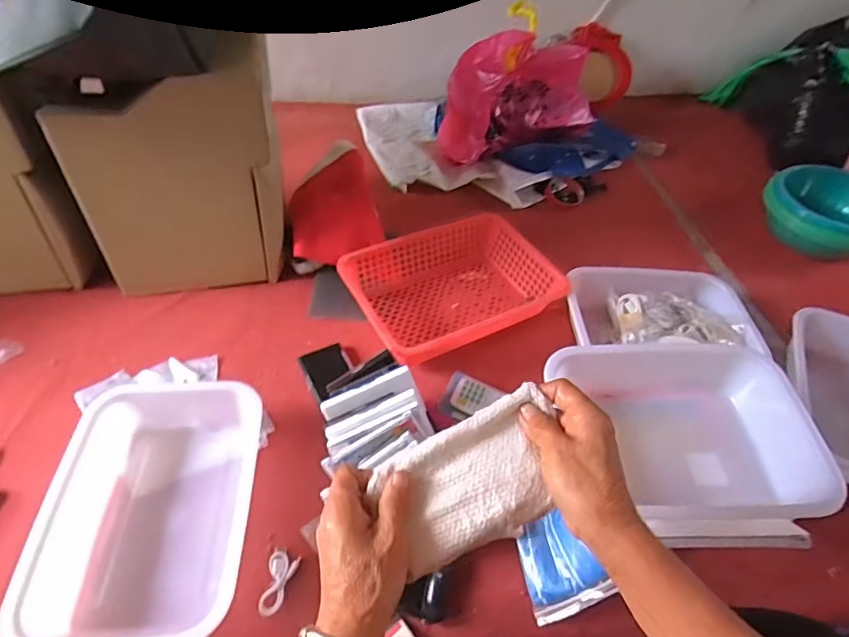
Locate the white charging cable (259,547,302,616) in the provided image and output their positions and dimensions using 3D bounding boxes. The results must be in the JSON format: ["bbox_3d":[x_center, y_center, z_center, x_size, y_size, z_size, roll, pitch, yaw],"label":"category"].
[{"bbox_3d":[-0.170,0.298,0.549,0.033,0.015,0.066,16,50,8],"label":"white charging cable"}]

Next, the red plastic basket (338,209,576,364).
[{"bbox_3d":[0.042,-0.051,0.815,0.328,0.084,0.236,-20,54,-21],"label":"red plastic basket"}]

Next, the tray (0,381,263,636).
[{"bbox_3d":[-0.305,0.213,0.564,0.210,0.072,0.296,0,50,-6],"label":"tray"}]

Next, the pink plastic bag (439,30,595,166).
[{"bbox_3d":[0.215,-0.487,1.076,0.357,0.236,0.122,-14,52,-17],"label":"pink plastic bag"}]

